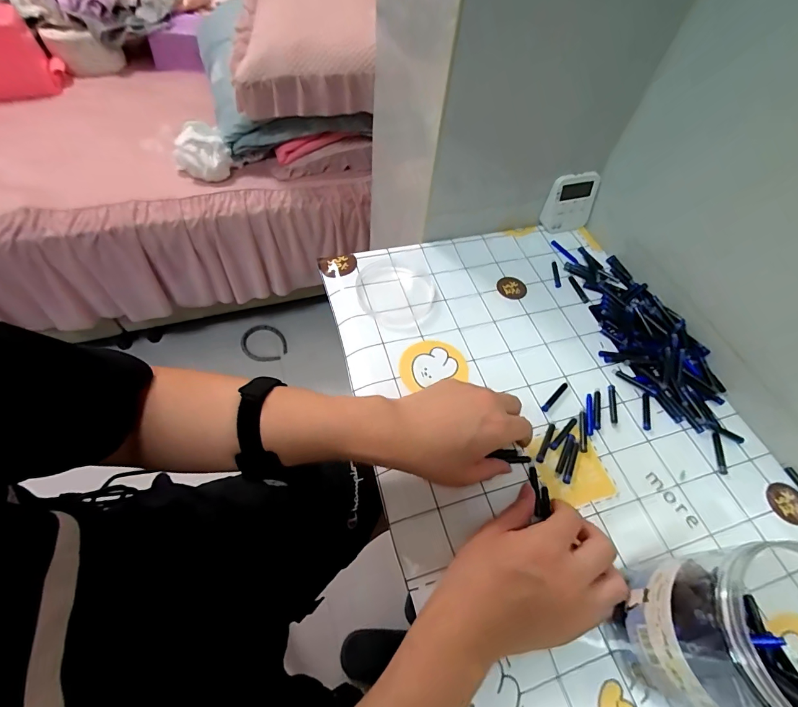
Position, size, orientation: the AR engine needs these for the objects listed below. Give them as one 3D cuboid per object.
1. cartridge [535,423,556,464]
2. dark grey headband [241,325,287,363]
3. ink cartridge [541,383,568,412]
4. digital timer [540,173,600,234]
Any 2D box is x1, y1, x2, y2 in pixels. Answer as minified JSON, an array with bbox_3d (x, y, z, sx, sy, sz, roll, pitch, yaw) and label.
[{"bbox_3d":[0.154,0.092,0.410,0.008,0.004,0.048,27,60,13],"label":"cartridge"},{"bbox_3d":[-0.455,-0.031,1.329,0.140,0.010,0.130,-13,79,-14],"label":"dark grey headband"},{"bbox_3d":[0.176,0.048,0.442,0.048,0.004,0.007,-38,67,-24],"label":"ink cartridge"},{"bbox_3d":[0.256,-0.226,0.589,0.080,0.081,0.021,-14,40,-11],"label":"digital timer"}]

